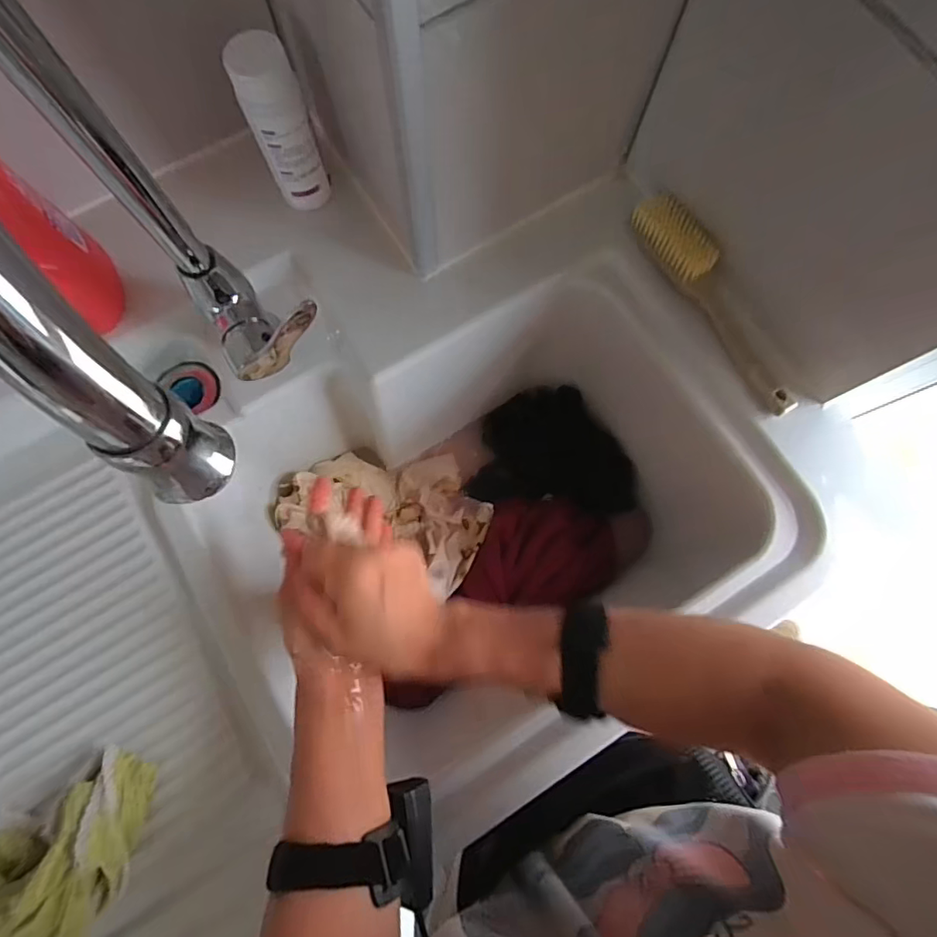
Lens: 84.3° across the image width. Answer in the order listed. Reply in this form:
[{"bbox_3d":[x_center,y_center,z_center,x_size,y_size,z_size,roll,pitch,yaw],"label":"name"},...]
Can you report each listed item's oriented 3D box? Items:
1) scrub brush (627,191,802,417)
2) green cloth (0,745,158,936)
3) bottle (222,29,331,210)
[{"bbox_3d":[0.216,-0.145,0.462,0.042,0.039,0.220,-25,80,-6],"label":"scrub brush"},{"bbox_3d":[-0.294,0.288,0.377,0.143,0.062,0.105,-33,80,-7],"label":"green cloth"},{"bbox_3d":[-0.150,-0.273,0.430,0.045,0.144,0.039,-23,79,-5],"label":"bottle"}]

